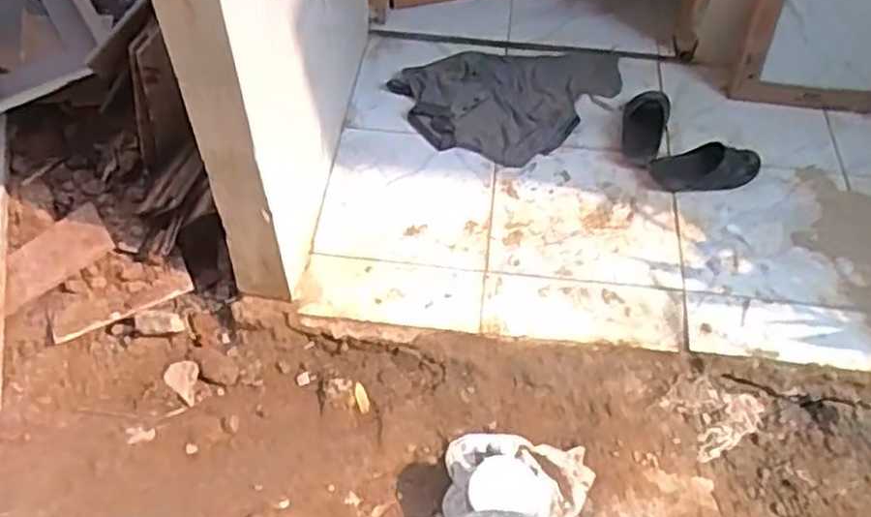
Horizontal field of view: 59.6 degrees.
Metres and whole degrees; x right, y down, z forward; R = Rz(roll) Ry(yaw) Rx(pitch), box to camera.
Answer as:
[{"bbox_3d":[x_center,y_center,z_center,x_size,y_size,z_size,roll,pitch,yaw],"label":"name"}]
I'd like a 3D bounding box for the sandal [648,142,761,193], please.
[{"bbox_3d":[0.637,-0.207,1.742,0.273,0.060,0.127,-10,51,-12],"label":"sandal"}]

